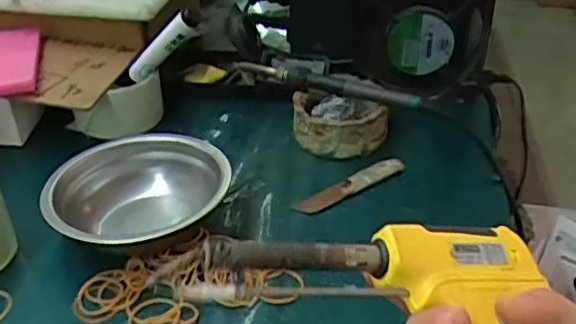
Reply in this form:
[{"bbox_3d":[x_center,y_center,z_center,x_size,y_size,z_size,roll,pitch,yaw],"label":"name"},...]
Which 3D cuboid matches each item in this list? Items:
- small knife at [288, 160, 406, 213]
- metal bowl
[{"bbox_3d":[0.052,0.018,0.493,0.107,0.005,0.018,-24,41,-30],"label":"small knife"},{"bbox_3d":[-0.112,0.027,0.454,0.126,0.040,0.126,0,35,0],"label":"metal bowl"}]

